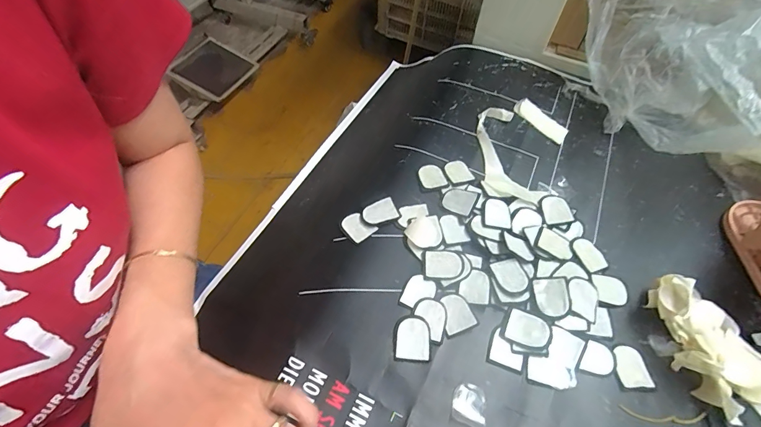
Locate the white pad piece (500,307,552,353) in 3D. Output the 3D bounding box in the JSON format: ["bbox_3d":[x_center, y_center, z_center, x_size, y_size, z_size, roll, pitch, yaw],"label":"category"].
[{"bbox_3d":[0.112,0.089,0.290,0.034,0.007,0.026,23,57,14],"label":"white pad piece"}]

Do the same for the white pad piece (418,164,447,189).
[{"bbox_3d":[0.051,-0.038,0.379,0.024,0.004,0.030,-14,56,-11],"label":"white pad piece"}]

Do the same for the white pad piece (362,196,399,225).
[{"bbox_3d":[0.000,0.000,0.351,0.030,0.007,0.023,-20,58,-16],"label":"white pad piece"}]

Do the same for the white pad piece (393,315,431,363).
[{"bbox_3d":[0.024,0.094,0.287,0.027,0.004,0.034,3,54,0],"label":"white pad piece"}]

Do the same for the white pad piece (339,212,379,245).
[{"bbox_3d":[-0.022,0.012,0.344,0.025,0.004,0.030,-37,63,-25],"label":"white pad piece"}]

